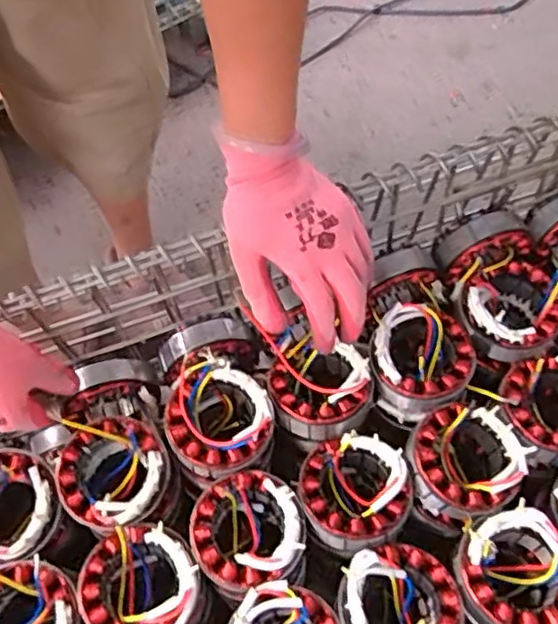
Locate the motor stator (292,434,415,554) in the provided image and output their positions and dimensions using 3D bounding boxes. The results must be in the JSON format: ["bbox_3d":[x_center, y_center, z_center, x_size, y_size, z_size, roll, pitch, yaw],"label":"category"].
[{"bbox_3d":[0.059,0.143,0.519,0.086,0.045,0.088,-2,63,3],"label":"motor stator"}]

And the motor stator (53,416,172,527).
[{"bbox_3d":[-0.132,0.130,0.526,0.086,0.034,0.084,-1,64,2],"label":"motor stator"}]

